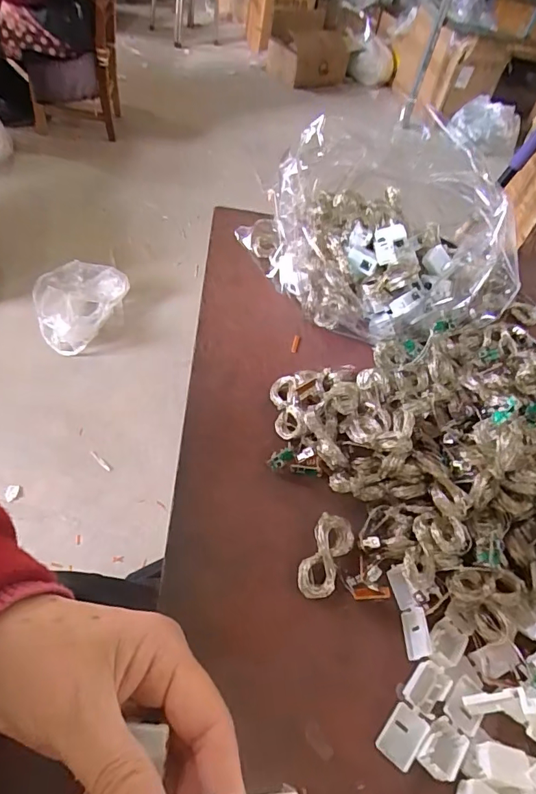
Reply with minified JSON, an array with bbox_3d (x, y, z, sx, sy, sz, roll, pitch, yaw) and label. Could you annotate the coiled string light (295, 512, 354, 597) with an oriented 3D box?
[{"bbox_3d":[0.039,0.106,0.321,0.026,0.007,0.056,26,52,9],"label":"coiled string light"}]

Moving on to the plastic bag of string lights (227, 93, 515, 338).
[{"bbox_3d":[0.098,-0.149,0.451,0.175,0.146,0.226,-12,56,-23],"label":"plastic bag of string lights"}]

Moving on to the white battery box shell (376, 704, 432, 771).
[{"bbox_3d":[0.076,0.190,0.268,0.021,0.005,0.027,39,55,18],"label":"white battery box shell"}]

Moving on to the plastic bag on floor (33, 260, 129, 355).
[{"bbox_3d":[-0.541,-0.271,1.343,0.202,0.093,0.288,16,51,1],"label":"plastic bag on floor"}]

